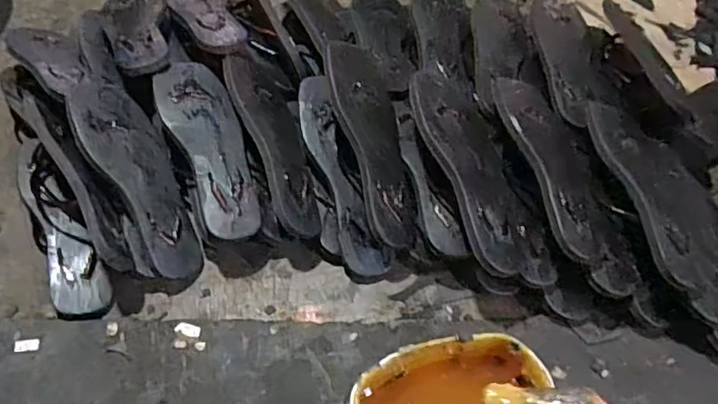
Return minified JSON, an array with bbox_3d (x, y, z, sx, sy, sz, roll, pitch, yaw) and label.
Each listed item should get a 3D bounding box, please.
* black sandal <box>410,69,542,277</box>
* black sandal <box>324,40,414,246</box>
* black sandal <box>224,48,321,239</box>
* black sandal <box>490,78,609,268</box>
[{"bbox_3d":[0.134,-0.044,0.681,0.092,0.032,0.266,-18,76,-15],"label":"black sandal"},{"bbox_3d":[0.019,-0.072,0.696,0.078,0.046,0.249,-13,81,-12],"label":"black sandal"},{"bbox_3d":[-0.105,-0.082,0.726,0.077,0.036,0.259,-16,75,-14],"label":"black sandal"},{"bbox_3d":[0.229,-0.047,0.685,0.083,0.049,0.245,-11,55,-12],"label":"black sandal"}]

